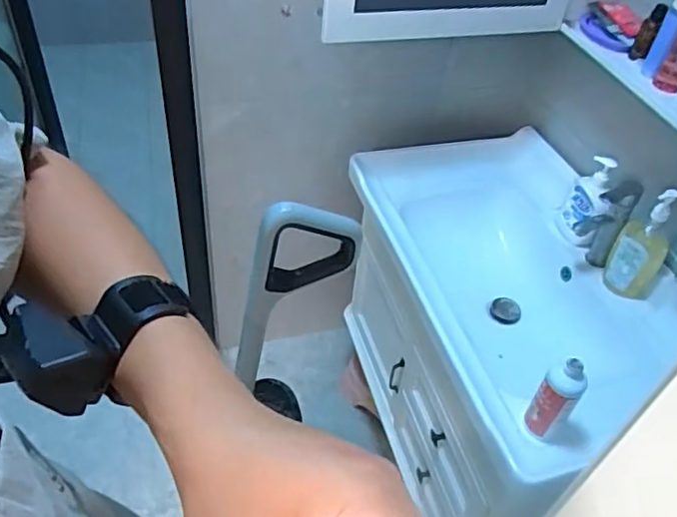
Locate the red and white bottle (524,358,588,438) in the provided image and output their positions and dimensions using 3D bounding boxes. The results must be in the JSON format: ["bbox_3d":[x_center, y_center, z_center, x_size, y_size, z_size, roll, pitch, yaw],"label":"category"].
[{"bbox_3d":[0.315,0.209,0.858,0.050,0.151,0.048,4,45,-4],"label":"red and white bottle"}]

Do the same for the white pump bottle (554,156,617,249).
[{"bbox_3d":[0.507,-0.115,1.199,0.062,0.176,0.102,7,44,0],"label":"white pump bottle"}]

